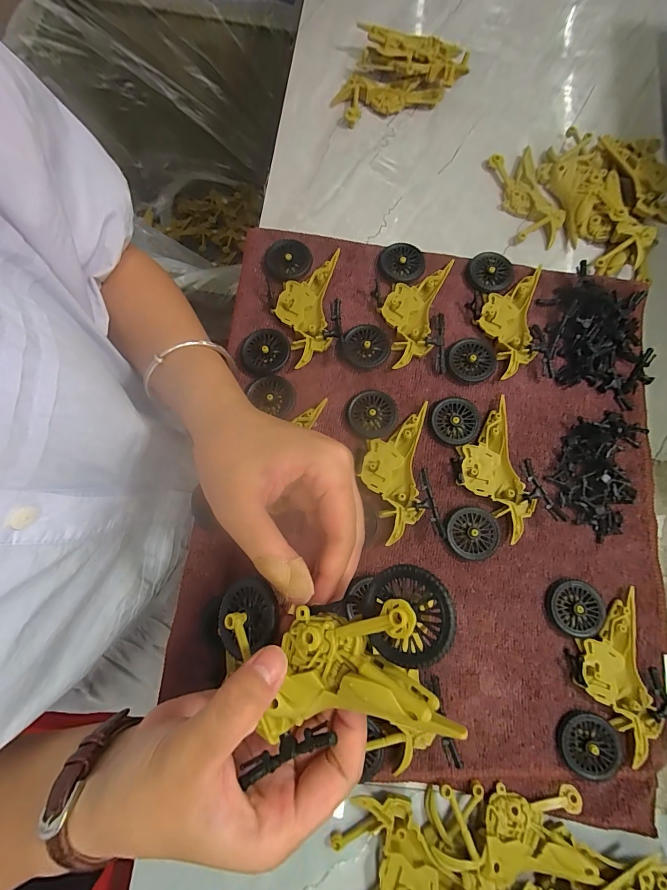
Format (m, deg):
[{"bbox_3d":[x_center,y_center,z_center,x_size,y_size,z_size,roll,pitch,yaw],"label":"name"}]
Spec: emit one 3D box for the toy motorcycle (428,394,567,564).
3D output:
[{"bbox_3d":[0.109,0.019,0.275,0.076,0.012,0.110,-16,79,-6],"label":"toy motorcycle"}]

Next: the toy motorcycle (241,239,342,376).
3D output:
[{"bbox_3d":[-0.028,-0.109,0.296,0.068,0.016,0.117,10,78,-1],"label":"toy motorcycle"}]

